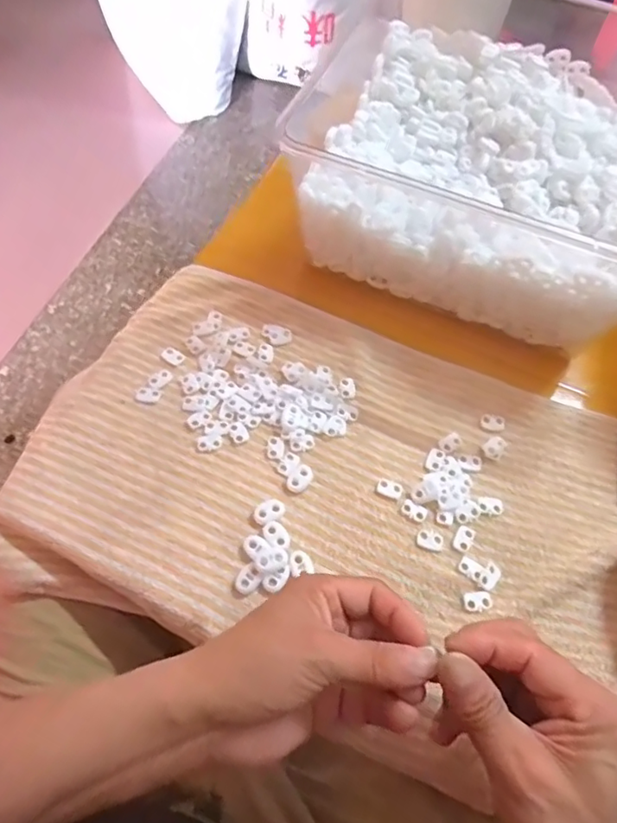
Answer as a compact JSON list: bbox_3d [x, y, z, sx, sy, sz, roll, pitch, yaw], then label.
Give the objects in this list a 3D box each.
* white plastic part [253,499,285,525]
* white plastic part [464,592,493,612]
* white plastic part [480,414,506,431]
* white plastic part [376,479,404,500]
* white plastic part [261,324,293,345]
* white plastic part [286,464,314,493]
[{"bbox_3d":[-0.028,0.072,0.389,0.022,0.006,0.014,-19,65,-13],"label":"white plastic part"},{"bbox_3d":[0.116,0.129,0.368,0.020,0.004,0.012,-2,63,-4],"label":"white plastic part"},{"bbox_3d":[0.147,0.009,0.433,0.020,0.005,0.013,5,62,-1],"label":"white plastic part"},{"bbox_3d":[0.061,0.058,0.406,0.019,0.005,0.012,16,63,5],"label":"white plastic part"},{"bbox_3d":[-0.027,-0.064,0.457,0.025,0.004,0.019,15,63,4],"label":"white plastic part"},{"bbox_3d":[-0.006,0.050,0.403,0.015,0.006,0.023,32,65,12],"label":"white plastic part"}]

